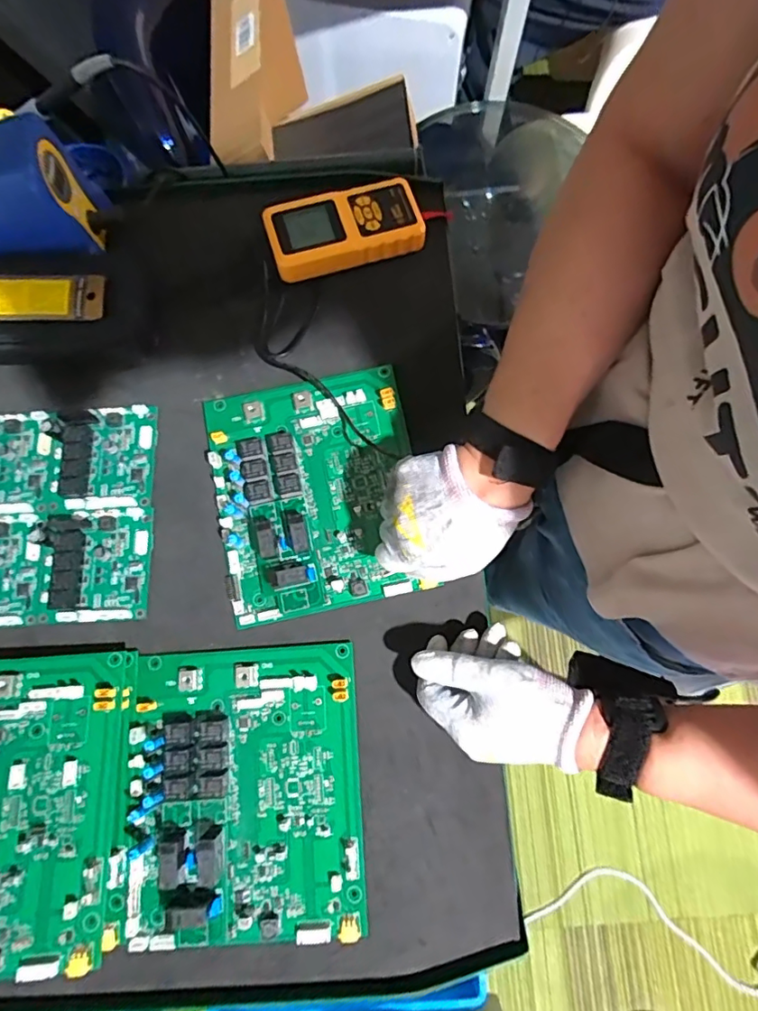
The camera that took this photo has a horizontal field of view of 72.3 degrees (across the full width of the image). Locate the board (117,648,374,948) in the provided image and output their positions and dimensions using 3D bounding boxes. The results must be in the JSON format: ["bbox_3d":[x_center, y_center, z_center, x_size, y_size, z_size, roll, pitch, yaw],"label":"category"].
[{"bbox_3d":[-0.102,0.212,0.386,0.174,0.028,0.204,-4,78,0],"label":"board"}]

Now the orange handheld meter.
[{"bbox_3d":[-0.033,-0.264,0.490,0.141,0.023,0.072,-16,78,-3],"label":"orange handheld meter"}]

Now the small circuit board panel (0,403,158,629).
[{"bbox_3d":[-0.287,0.006,0.442,0.180,0.022,0.186,-3,78,0],"label":"small circuit board panel"}]

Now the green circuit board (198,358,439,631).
[{"bbox_3d":[-0.055,-0.016,0.436,0.169,0.028,0.201,-12,78,-2],"label":"green circuit board"}]

